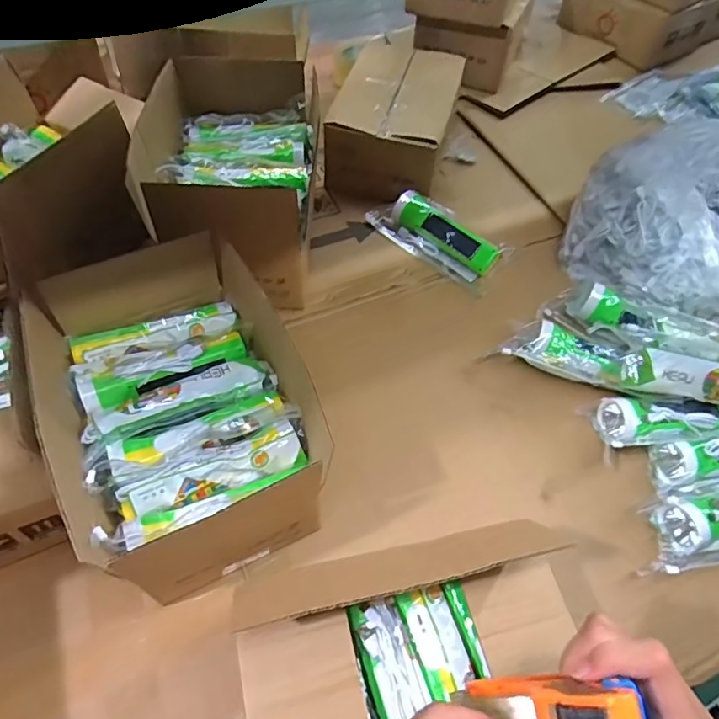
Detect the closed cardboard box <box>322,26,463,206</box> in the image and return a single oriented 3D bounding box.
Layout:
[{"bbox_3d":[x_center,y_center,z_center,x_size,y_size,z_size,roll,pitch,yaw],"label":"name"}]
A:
[{"bbox_3d":[0.063,-0.409,0.925,0.186,0.111,0.297,15,57,5],"label":"closed cardboard box"}]

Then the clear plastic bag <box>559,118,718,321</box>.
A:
[{"bbox_3d":[0.472,-0.188,0.780,0.307,0.137,0.299,-15,60,-14],"label":"clear plastic bag"}]

